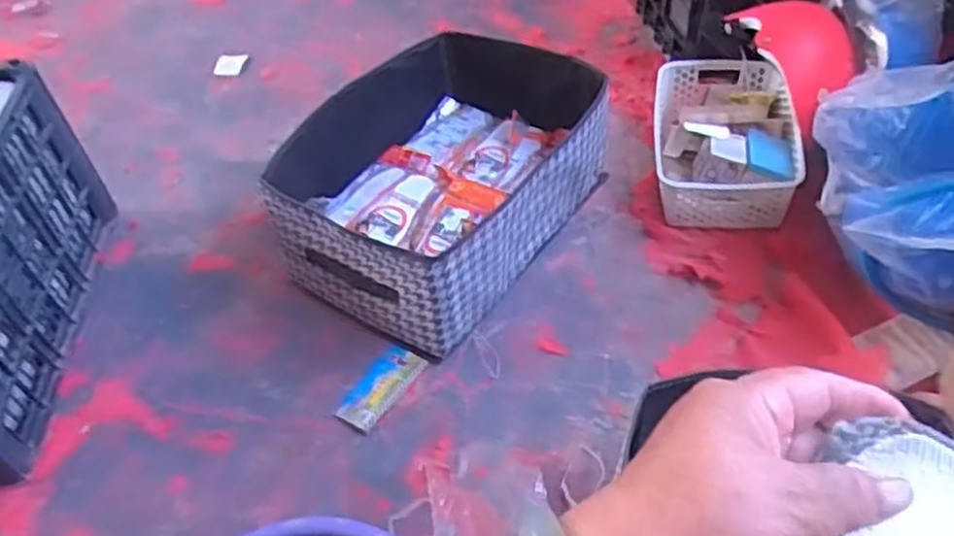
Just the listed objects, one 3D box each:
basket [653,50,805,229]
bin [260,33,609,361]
[{"bbox_3d":[0.367,-0.196,1.155,0.200,0.105,0.314,6,49,11],"label":"basket"},{"bbox_3d":[-0.040,-0.129,1.090,0.326,0.186,0.448,23,55,26],"label":"bin"}]

